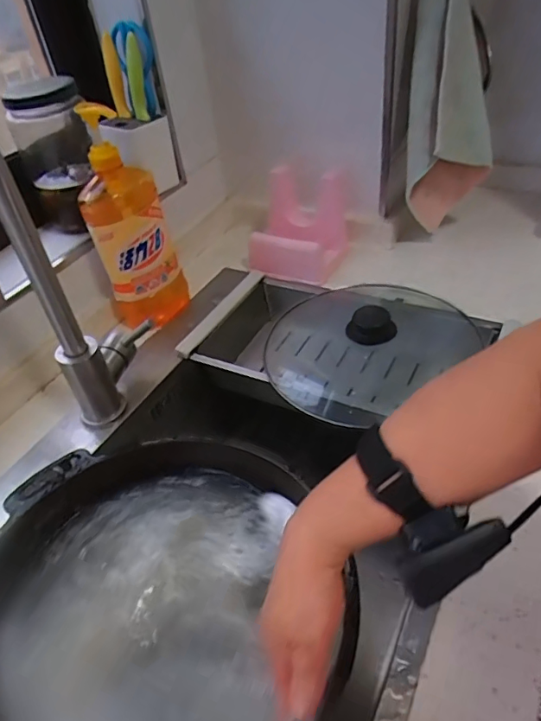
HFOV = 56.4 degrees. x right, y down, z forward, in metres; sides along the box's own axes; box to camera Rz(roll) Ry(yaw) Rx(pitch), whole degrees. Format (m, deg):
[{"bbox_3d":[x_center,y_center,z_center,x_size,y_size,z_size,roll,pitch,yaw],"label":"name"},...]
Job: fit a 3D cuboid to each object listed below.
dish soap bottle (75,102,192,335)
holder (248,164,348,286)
[{"bbox_3d":[-0.177,-0.169,0.646,0.103,0.272,0.086,-11,42,-5],"label":"dish soap bottle"},{"bbox_3d":[0.044,-0.208,0.776,0.131,0.123,0.123,13,45,21],"label":"holder"}]

